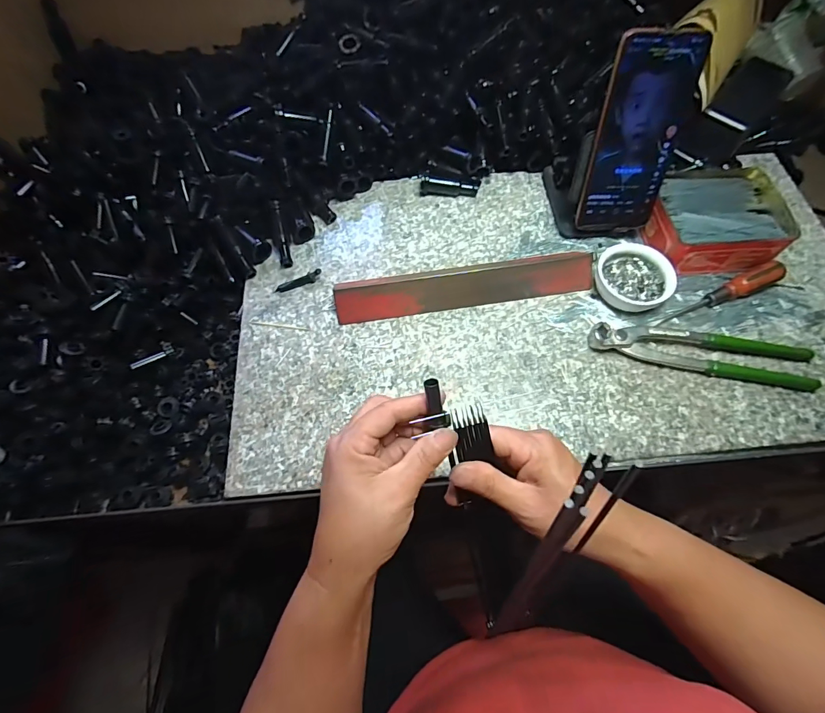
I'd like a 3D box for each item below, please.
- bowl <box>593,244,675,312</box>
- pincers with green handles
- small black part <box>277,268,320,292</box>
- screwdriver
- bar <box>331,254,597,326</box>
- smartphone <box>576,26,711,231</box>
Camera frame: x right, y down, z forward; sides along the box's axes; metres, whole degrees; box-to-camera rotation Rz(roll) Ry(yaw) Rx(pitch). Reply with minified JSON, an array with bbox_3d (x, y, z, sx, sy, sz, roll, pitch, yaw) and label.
[{"bbox_3d":[0.221,-0.080,0.422,0.072,0.027,0.059,28,68,14],"label":"bowl"},{"bbox_3d":[0.269,-0.007,0.390,0.199,0.019,0.044,8,65,5],"label":"pincers with green handles"},{"bbox_3d":[-0.118,-0.079,0.436,0.049,0.009,0.010,-25,66,-10],"label":"small black part"},{"bbox_3d":[0.304,-0.061,0.414,0.135,0.019,0.022,-21,66,-9],"label":"screwdriver"},{"bbox_3d":[0.053,-0.070,0.420,0.255,0.024,0.033,-9,64,-3],"label":"bar"},{"bbox_3d":[0.213,-0.201,0.394,0.083,0.166,0.010,-3,38,-3],"label":"smartphone"}]

